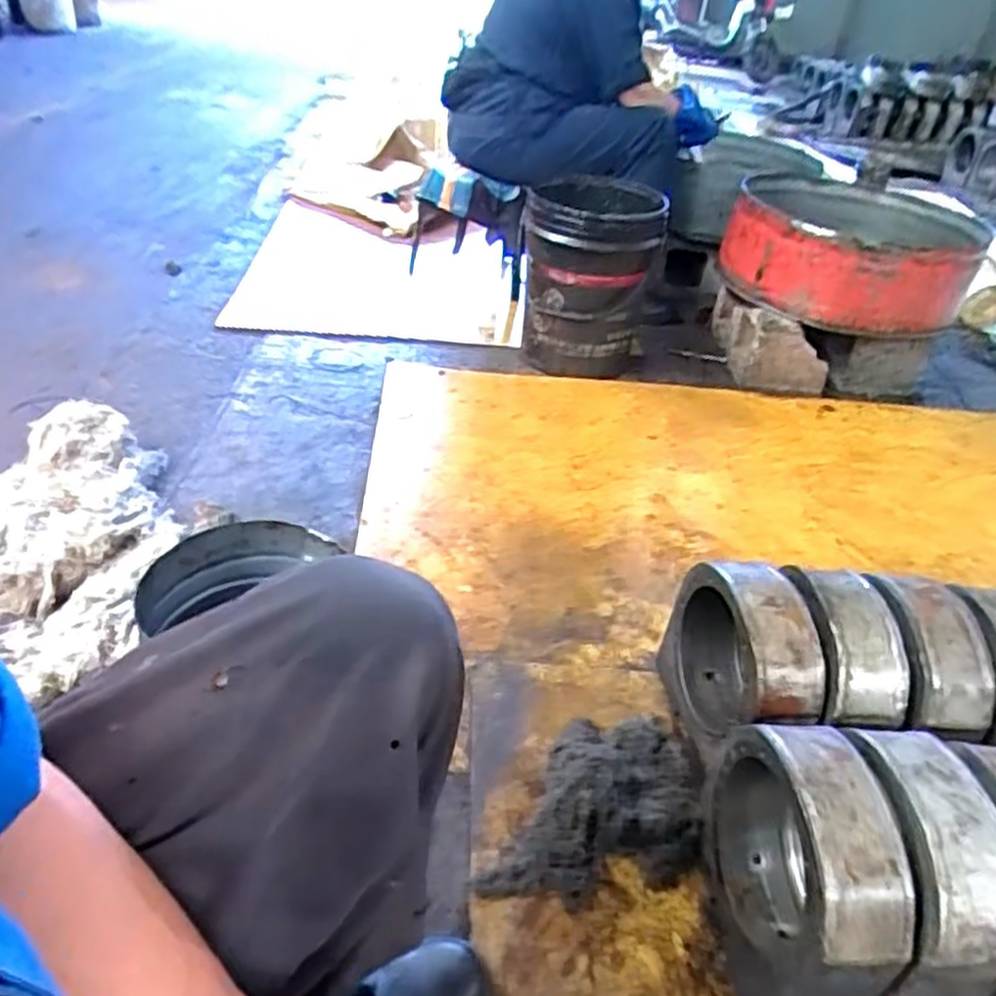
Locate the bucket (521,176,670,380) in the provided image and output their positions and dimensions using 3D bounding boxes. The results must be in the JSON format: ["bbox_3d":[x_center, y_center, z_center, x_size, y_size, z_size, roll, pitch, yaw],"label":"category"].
[{"bbox_3d":[0.205,-0.488,1.781,0.290,0.399,0.299,15,37,10],"label":"bucket"}]

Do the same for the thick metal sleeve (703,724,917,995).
[{"bbox_3d":[0.284,0.354,0.740,0.098,0.245,0.215,3,36,-6],"label":"thick metal sleeve"}]

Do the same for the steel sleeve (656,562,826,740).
[{"bbox_3d":[0.294,0.199,0.937,0.087,0.210,0.210,0,36,-12],"label":"steel sleeve"}]

